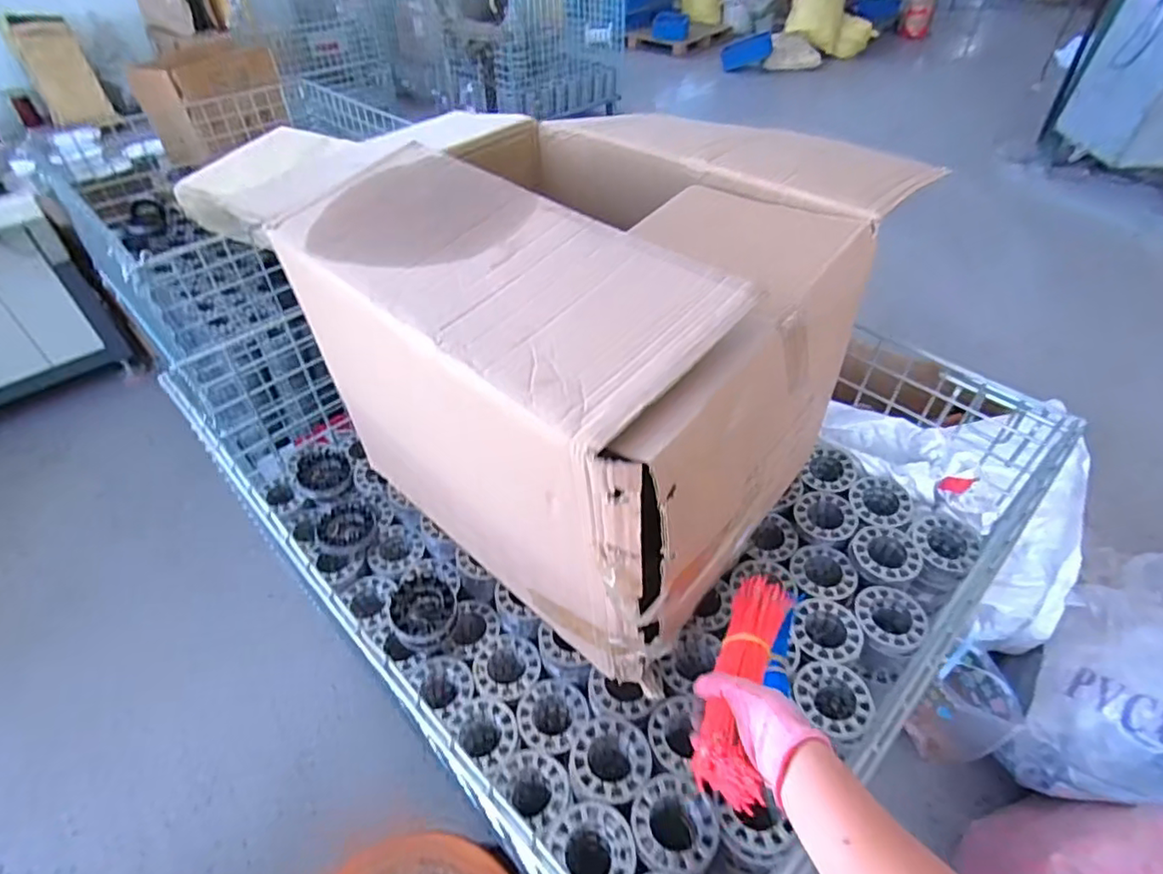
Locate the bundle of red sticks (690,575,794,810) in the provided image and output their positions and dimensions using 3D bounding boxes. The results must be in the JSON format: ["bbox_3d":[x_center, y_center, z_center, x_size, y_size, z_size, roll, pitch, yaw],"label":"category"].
[{"bbox_3d":[0.159,0.221,0.573,0.056,0.042,0.243,16,34,16],"label":"bundle of red sticks"}]

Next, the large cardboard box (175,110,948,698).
[{"bbox_3d":[-0.007,-0.094,0.782,0.569,0.416,0.478,30,52,27],"label":"large cardboard box"}]

